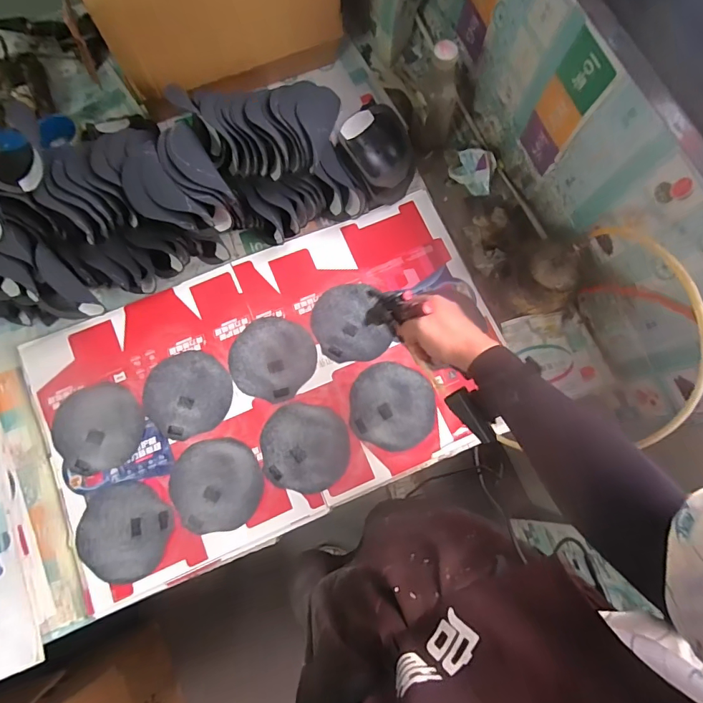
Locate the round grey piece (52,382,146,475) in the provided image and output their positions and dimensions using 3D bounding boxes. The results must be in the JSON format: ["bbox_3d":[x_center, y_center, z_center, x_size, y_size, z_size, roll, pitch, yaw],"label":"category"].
[{"bbox_3d":[-0.426,0.126,0.730,0.144,0.010,0.143,0,74,1],"label":"round grey piece"}]

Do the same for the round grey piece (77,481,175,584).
[{"bbox_3d":[-0.362,0.284,0.688,0.144,0.009,0.136,0,74,1],"label":"round grey piece"}]

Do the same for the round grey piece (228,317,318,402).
[{"bbox_3d":[-0.139,0.010,0.759,0.145,0.007,0.142,0,74,1],"label":"round grey piece"}]

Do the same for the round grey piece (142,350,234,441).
[{"bbox_3d":[-0.282,0.069,0.747,0.150,0.009,0.141,0,74,1],"label":"round grey piece"}]

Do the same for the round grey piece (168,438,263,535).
[{"bbox_3d":[-0.222,0.218,0.708,0.146,0.005,0.142,0,74,1],"label":"round grey piece"}]

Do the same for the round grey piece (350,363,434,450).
[{"bbox_3d":[0.069,0.092,0.736,0.139,0.006,0.142,0,74,1],"label":"round grey piece"}]

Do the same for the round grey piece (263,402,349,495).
[{"bbox_3d":[-0.078,0.159,0.726,0.143,0.008,0.135,0,74,1],"label":"round grey piece"}]

